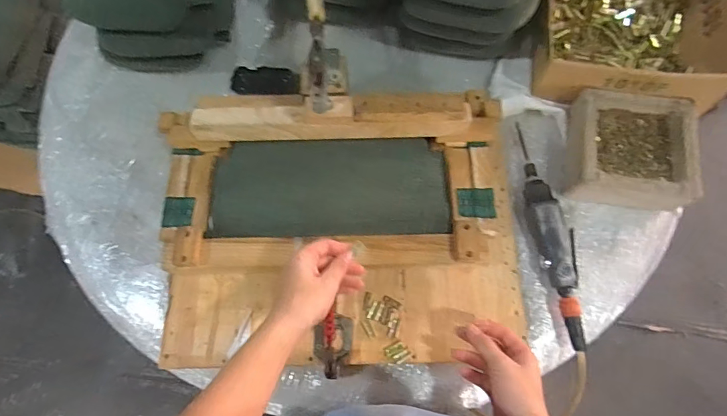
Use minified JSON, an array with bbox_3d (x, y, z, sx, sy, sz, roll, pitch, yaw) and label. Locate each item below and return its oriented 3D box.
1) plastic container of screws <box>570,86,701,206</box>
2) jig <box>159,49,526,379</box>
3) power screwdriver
[{"bbox_3d":[0.415,-0.091,0.679,0.179,0.072,0.172,6,73,4],"label":"plastic container of screws"},{"bbox_3d":[-0.033,0.008,0.635,0.543,0.127,0.431,-4,74,1],"label":"jig"},{"bbox_3d":[0.291,0.031,0.671,0.056,0.043,0.363,-9,72,0],"label":"power screwdriver"}]

